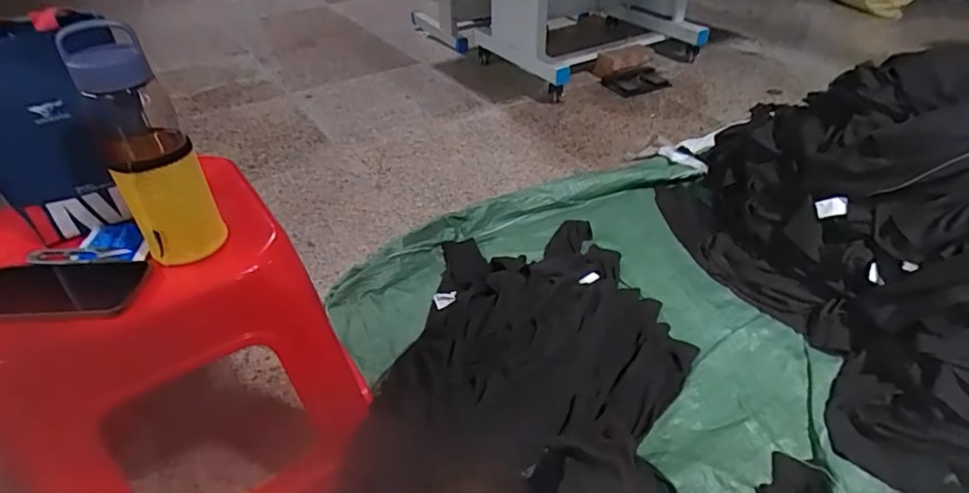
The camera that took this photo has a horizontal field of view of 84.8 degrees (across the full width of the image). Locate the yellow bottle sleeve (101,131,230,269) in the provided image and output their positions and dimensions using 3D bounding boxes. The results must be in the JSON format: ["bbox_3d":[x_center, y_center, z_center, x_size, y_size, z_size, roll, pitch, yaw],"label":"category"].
[{"bbox_3d":[-0.325,-0.052,0.549,0.074,0.126,0.078,-23,44,-24],"label":"yellow bottle sleeve"}]

